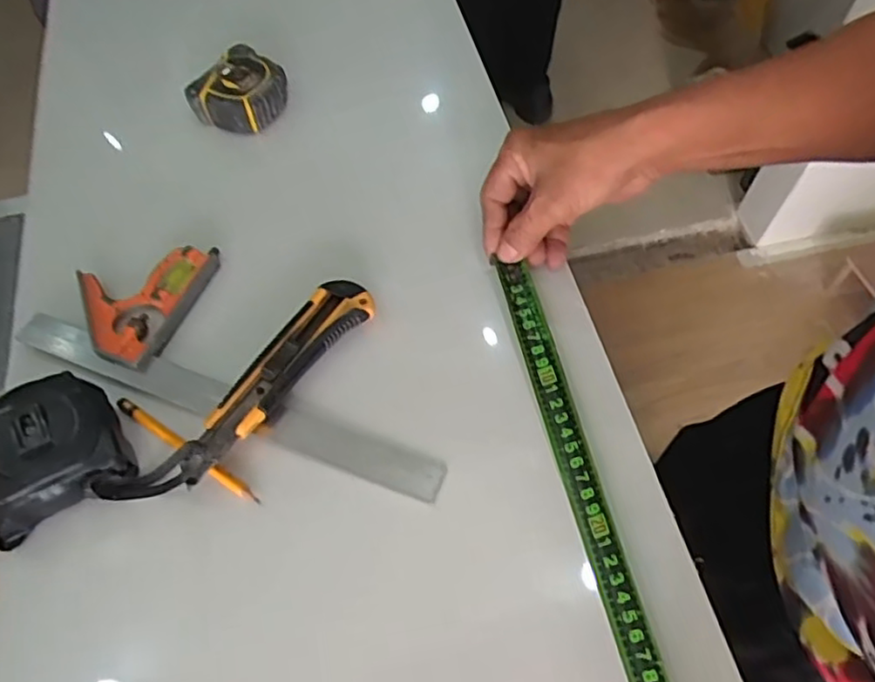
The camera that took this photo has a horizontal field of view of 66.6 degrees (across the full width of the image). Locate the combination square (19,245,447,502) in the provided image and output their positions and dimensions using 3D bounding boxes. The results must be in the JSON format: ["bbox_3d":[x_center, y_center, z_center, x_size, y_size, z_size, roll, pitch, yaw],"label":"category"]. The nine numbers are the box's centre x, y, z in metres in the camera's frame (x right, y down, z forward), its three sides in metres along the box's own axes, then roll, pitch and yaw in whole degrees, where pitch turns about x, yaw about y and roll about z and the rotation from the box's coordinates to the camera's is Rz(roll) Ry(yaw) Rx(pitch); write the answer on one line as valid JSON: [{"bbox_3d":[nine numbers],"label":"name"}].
[{"bbox_3d":[-0.122,0.007,0.447,0.291,0.021,0.108,18,62,11],"label":"combination square"}]

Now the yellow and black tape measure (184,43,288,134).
[{"bbox_3d":[-0.160,-0.204,0.545,0.060,0.033,0.062,30,64,16],"label":"yellow and black tape measure"}]

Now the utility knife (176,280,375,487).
[{"bbox_3d":[-0.101,0.021,0.421,0.036,0.016,0.157,32,65,17],"label":"utility knife"}]

